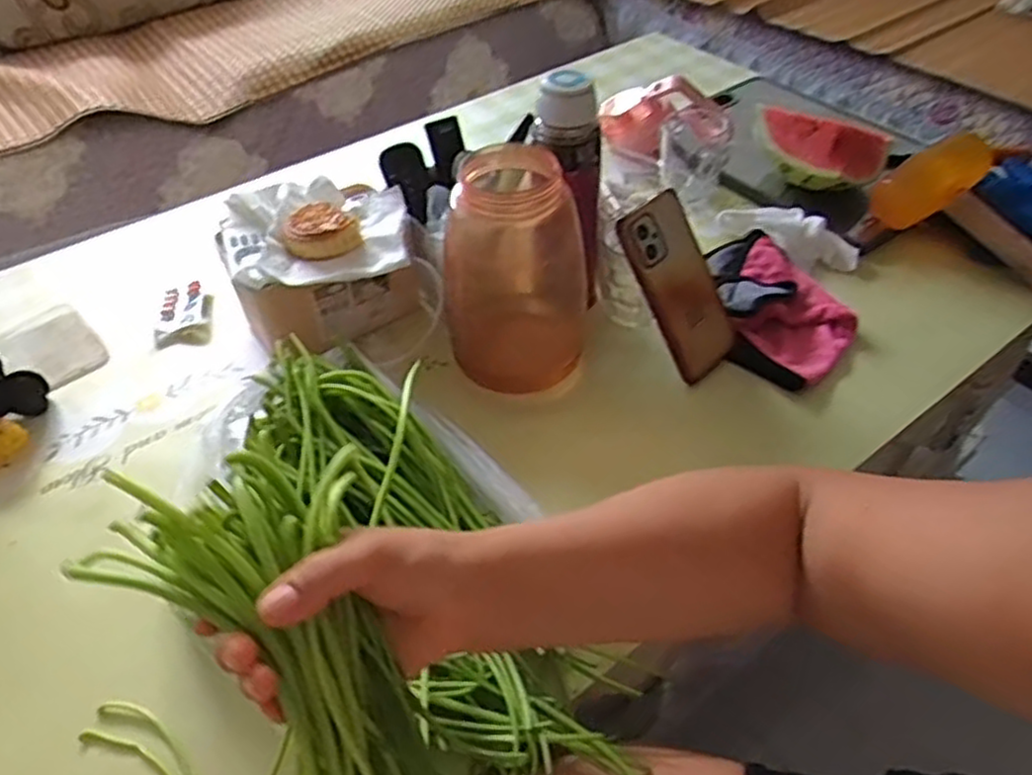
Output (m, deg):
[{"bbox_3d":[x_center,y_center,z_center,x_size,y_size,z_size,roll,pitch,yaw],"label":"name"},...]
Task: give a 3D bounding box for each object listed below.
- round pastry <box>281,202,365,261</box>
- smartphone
[{"bbox_3d":[-0.175,-0.144,0.655,0.068,0.028,0.068,-1,46,1],"label":"round pastry"},{"bbox_3d":[0.147,-0.089,0.643,0.072,0.157,0.016,-38,18,-22],"label":"smartphone"}]

